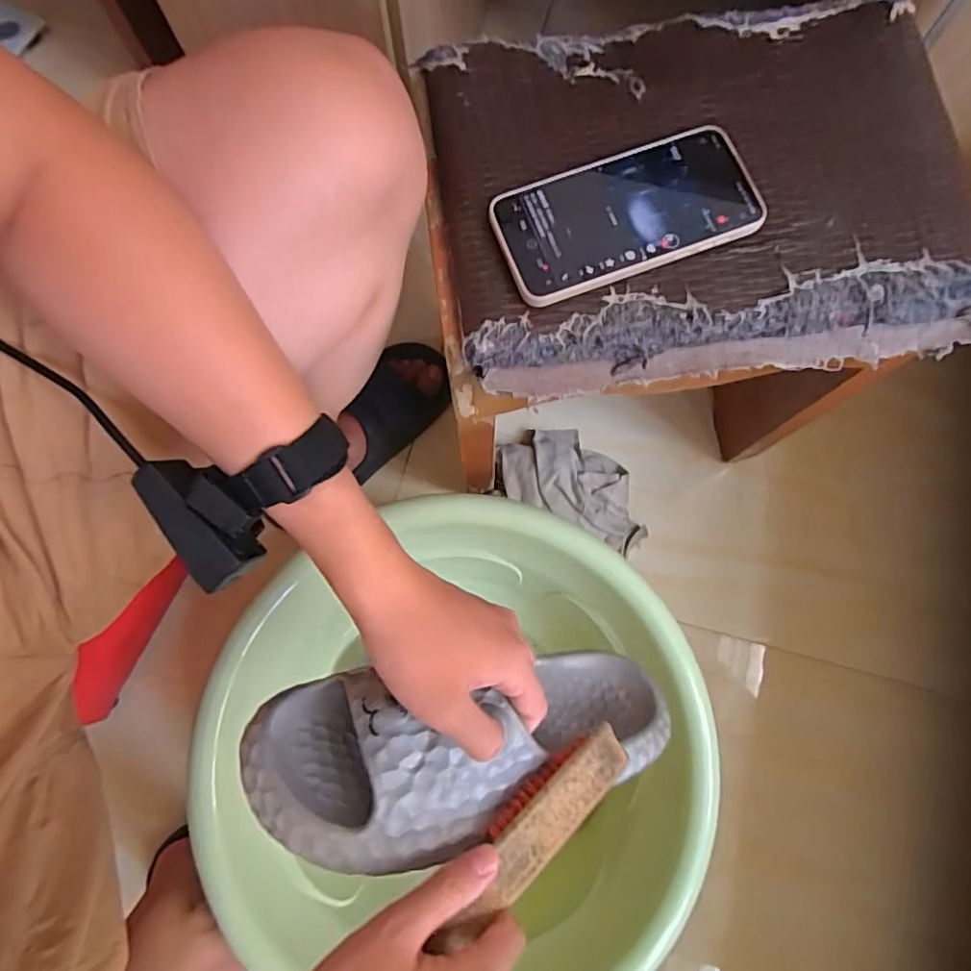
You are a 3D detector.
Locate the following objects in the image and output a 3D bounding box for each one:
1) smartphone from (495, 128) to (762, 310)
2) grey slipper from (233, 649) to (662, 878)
[{"bbox_3d":[0.092,-0.175,0.374,0.167,0.011,0.082,-21,78,-5],"label":"smartphone"},{"bbox_3d":[-0.002,0.153,0.382,0.287,0.085,0.120,-3,30,-29],"label":"grey slipper"}]

